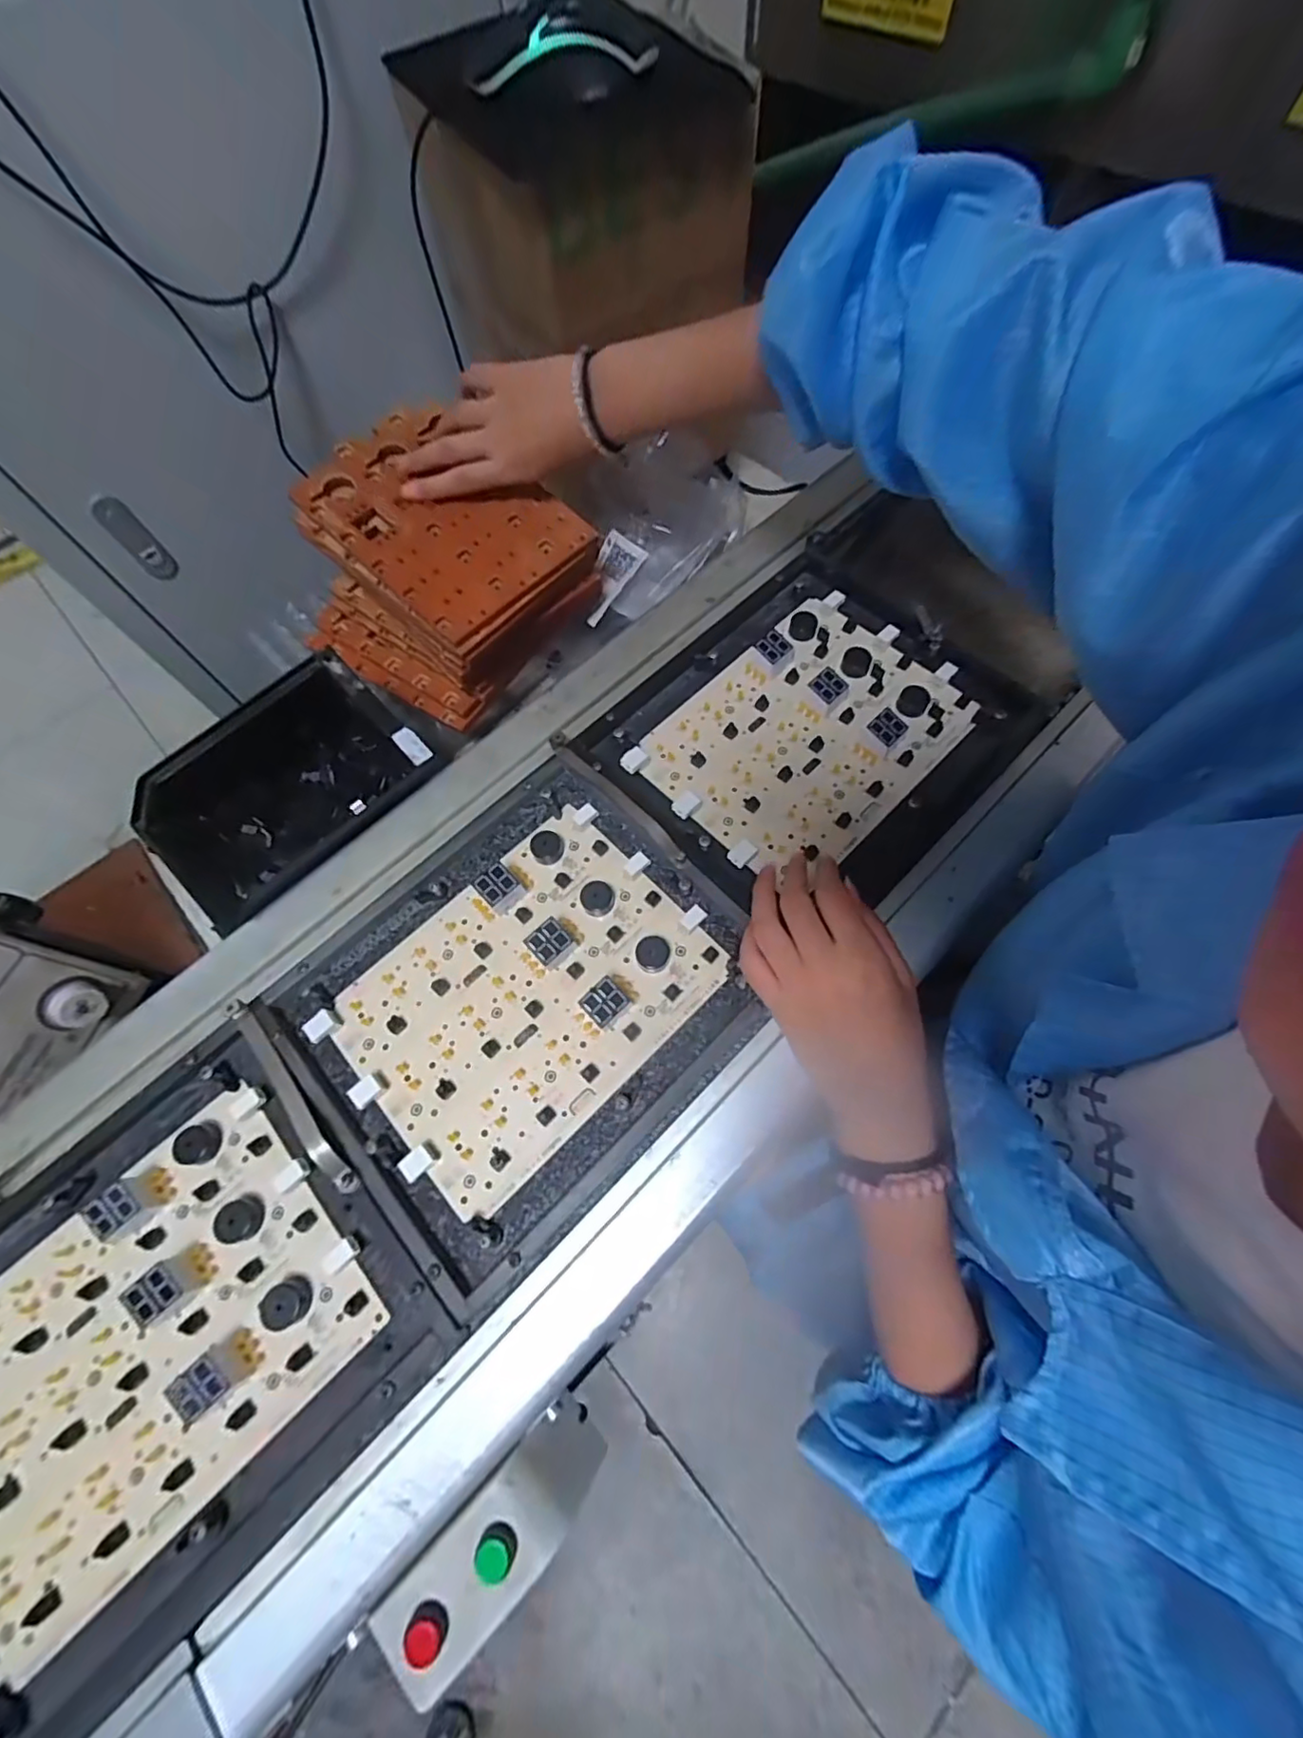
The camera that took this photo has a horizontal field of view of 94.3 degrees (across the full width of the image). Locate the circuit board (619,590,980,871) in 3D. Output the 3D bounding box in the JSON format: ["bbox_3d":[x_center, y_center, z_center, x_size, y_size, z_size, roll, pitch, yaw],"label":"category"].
[{"bbox_3d":[0.114,-0.103,0.443,0.218,0.021,0.166,-43,72,-14],"label":"circuit board"}]

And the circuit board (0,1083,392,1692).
[{"bbox_3d":[-0.273,0.252,0.315,0.217,0.021,0.165,-41,72,-14],"label":"circuit board"}]

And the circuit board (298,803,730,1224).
[{"bbox_3d":[-0.080,0.075,0.378,0.217,0.023,0.165,-41,72,-14],"label":"circuit board"}]

